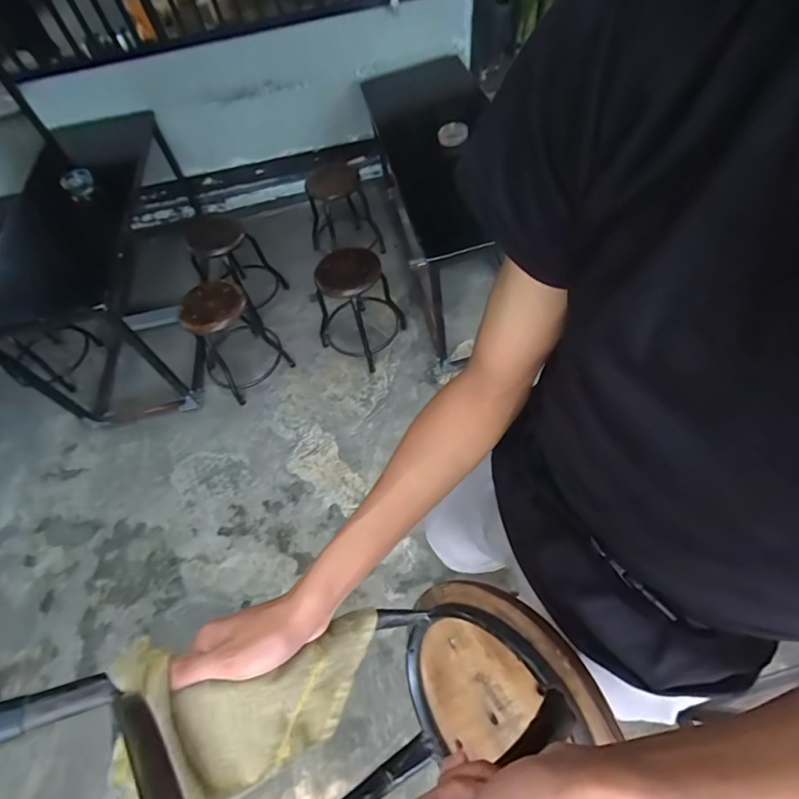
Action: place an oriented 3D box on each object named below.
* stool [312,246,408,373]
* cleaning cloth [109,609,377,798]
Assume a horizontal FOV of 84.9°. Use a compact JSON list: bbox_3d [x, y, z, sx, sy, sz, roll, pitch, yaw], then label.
[{"bbox_3d":[-0.182,-0.396,1.763,0.305,0.381,0.291,-3,58,5],"label":"stool"},{"bbox_3d":[-0.121,0.261,0.374,0.043,0.210,0.118,9,89,50],"label":"cleaning cloth"}]

